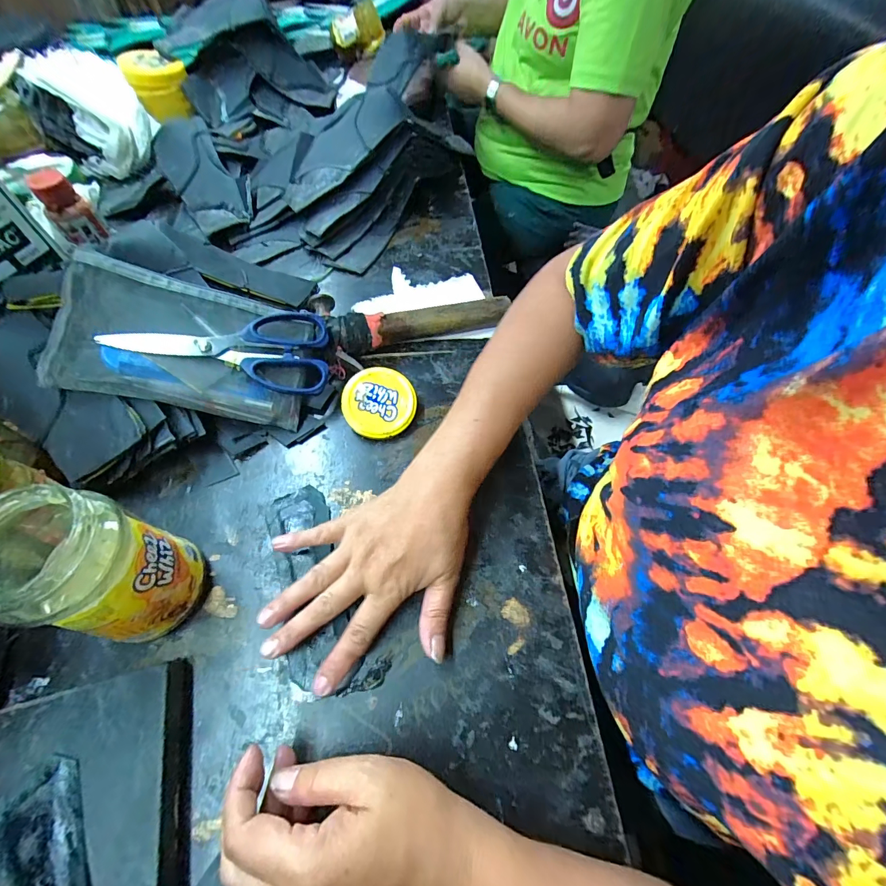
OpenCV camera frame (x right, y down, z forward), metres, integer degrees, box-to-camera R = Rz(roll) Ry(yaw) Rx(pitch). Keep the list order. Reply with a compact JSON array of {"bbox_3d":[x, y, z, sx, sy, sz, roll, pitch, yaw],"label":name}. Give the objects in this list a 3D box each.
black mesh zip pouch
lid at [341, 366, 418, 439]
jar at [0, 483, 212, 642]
[{"bbox_3d":[-0.238,-0.093,0.380,0.205,0.019,0.121,11,75,-18],"label":"black mesh zip pouch"},{"bbox_3d":[-0.063,-0.041,0.401,0.070,0.007,0.070,1,77,-5],"label":"lid"},{"bbox_3d":[-0.227,0.085,0.270,0.074,0.134,0.074,0,60,0],"label":"jar"}]

